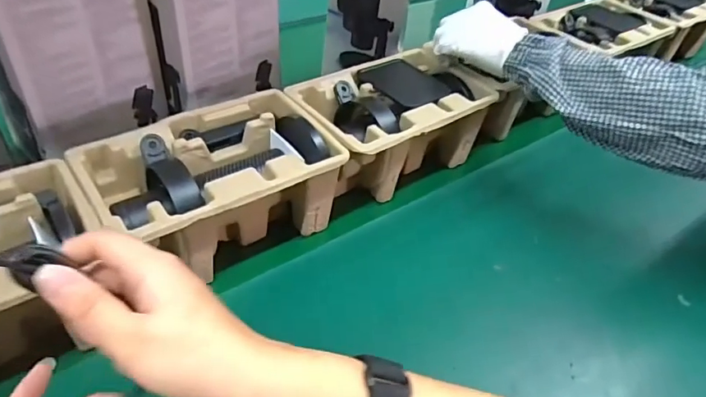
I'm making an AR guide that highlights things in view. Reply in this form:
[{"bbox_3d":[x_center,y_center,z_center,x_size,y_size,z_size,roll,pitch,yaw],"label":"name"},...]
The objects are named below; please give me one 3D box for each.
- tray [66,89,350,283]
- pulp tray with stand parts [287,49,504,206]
[{"bbox_3d":[-0.142,-0.007,0.488,0.242,0.097,0.144,-26,52,-30],"label":"tray"},{"bbox_3d":[0.043,-0.092,0.618,0.239,0.103,0.155,-27,53,-30],"label":"pulp tray with stand parts"}]

